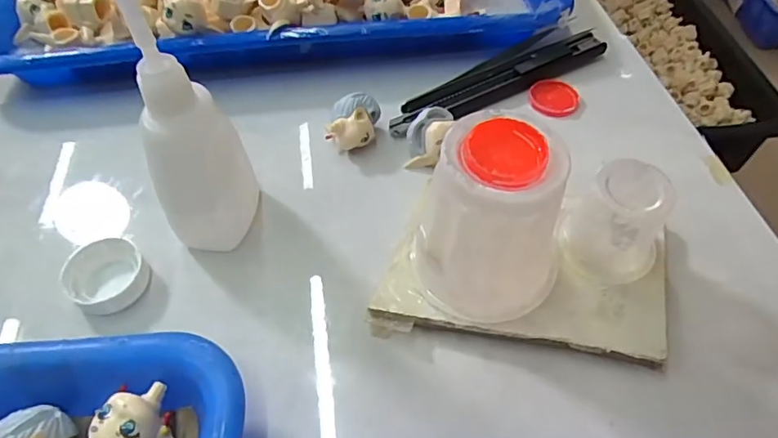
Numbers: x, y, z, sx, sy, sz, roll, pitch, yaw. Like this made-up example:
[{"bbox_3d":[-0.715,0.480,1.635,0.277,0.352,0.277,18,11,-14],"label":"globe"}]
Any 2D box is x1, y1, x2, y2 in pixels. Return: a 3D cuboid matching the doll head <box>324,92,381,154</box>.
[{"bbox_3d":[-0.018,-0.045,0.252,0.026,0.026,0.020,-3,54,-1],"label":"doll head"}]

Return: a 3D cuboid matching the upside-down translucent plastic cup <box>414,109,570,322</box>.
[{"bbox_3d":[0.035,0.002,0.180,0.049,0.064,0.044,29,59,20],"label":"upside-down translucent plastic cup"}]

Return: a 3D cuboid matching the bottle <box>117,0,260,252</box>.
[{"bbox_3d":[-0.073,-0.030,0.188,0.034,0.111,0.027,-17,56,-12],"label":"bottle"}]

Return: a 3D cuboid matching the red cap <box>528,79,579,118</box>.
[{"bbox_3d":[0.088,-0.066,0.277,0.026,0.004,0.026,0,54,0],"label":"red cap"}]

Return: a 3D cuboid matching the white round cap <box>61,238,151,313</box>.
[{"bbox_3d":[-0.116,0.022,0.210,0.031,0.011,0.030,0,54,0],"label":"white round cap"}]

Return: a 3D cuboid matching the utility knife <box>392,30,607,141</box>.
[{"bbox_3d":[0.062,-0.074,0.278,0.136,0.010,0.016,-26,58,-17],"label":"utility knife"}]

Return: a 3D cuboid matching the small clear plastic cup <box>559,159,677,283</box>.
[{"bbox_3d":[0.085,0.002,0.196,0.035,0.043,0.029,28,59,20],"label":"small clear plastic cup"}]

